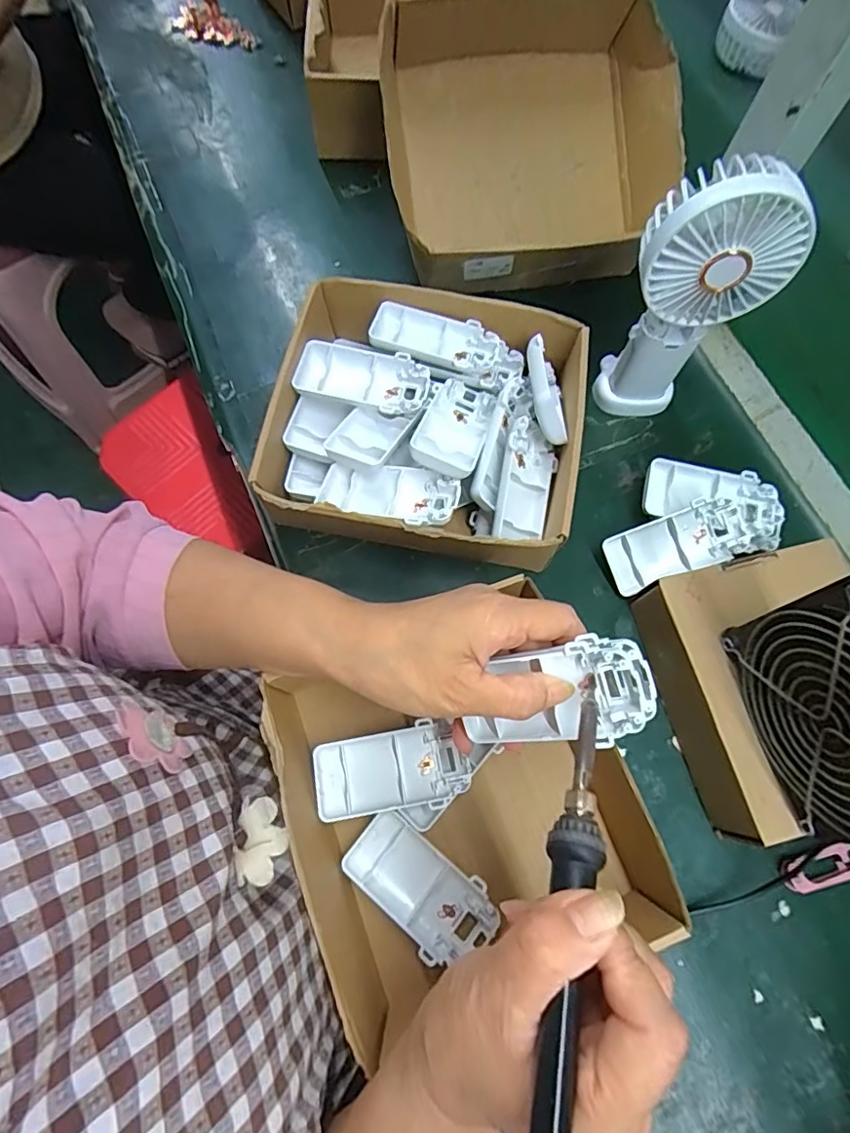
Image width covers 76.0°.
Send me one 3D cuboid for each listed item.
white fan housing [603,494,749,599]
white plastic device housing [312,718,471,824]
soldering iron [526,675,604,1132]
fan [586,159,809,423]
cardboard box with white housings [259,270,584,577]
[{"bbox_3d":[0.186,-0.016,0.398,0.102,0.033,0.042,-17,73,-7],"label":"white fan housing"},{"bbox_3d":[-0.021,0.127,0.340,0.093,0.014,0.048,-11,72,-9],"label":"white plastic device housing"},{"bbox_3d":[0.052,0.137,0.206,0.019,0.020,0.214,16,55,4],"label":"soldering iron"},{"bbox_3d":[0.174,-0.176,0.373,0.091,0.187,0.046,11,72,2],"label":"fan"},{"bbox_3d":[0.000,-0.102,0.402,0.215,0.064,0.202,13,72,3],"label":"cardboard box with white housings"}]

